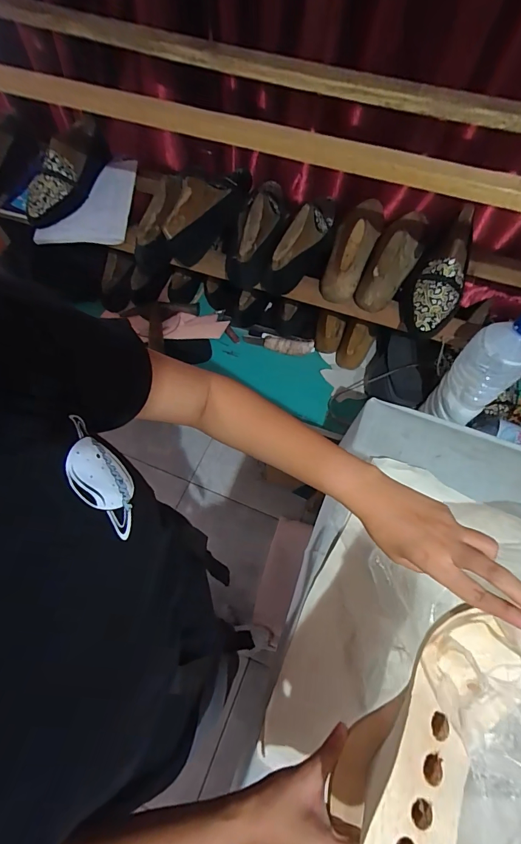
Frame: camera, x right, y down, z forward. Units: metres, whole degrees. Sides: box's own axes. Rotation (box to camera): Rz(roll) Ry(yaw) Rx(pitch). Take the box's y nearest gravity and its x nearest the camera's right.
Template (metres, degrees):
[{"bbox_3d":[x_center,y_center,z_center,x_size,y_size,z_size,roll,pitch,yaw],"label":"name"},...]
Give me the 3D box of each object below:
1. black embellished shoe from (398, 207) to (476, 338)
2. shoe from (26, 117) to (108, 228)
[{"bbox_3d":[0.295,-0.244,0.645,0.085,0.091,0.222,24,67,10],"label":"black embellished shoe"},{"bbox_3d":[-0.345,-0.456,0.721,0.063,0.077,0.229,22,66,9],"label":"shoe"}]

